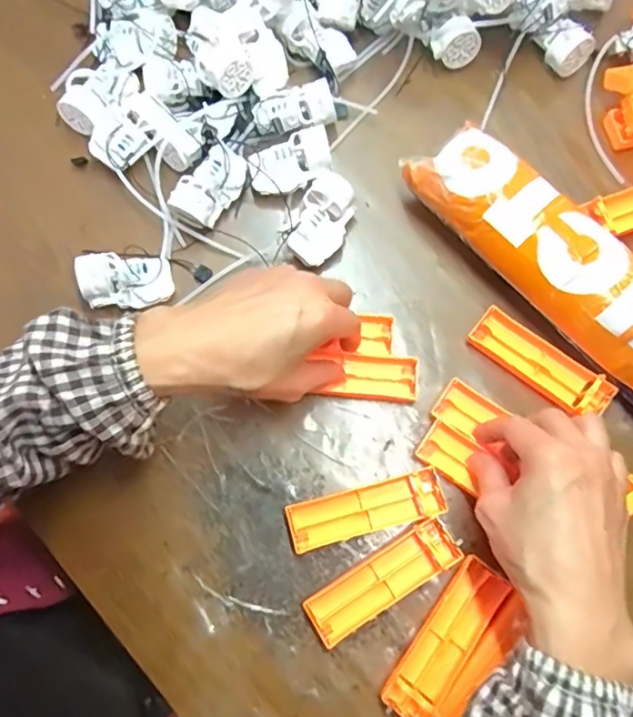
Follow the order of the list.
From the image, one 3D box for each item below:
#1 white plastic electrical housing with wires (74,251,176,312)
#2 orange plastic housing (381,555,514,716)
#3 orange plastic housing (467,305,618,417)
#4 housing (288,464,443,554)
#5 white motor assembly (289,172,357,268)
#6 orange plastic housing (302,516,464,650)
[{"bbox_3d":[-0.149,-0.060,0.430,0.065,0.036,0.039,-4,74,0],"label":"white plastic electrical housing with wires"},{"bbox_3d":[0.088,0.189,0.368,0.034,0.019,0.108,36,78,10],"label":"orange plastic housing"},{"bbox_3d":[0.170,0.002,0.413,0.108,0.015,0.038,35,78,14],"label":"orange plastic housing"},{"bbox_3d":[0.035,0.109,0.392,0.109,0.015,0.034,-14,75,-3],"label":"housing"},{"bbox_3d":[0.005,-0.109,0.440,0.037,0.033,0.068,23,76,7],"label":"white motor assembly"},{"bbox_3d":[0.046,0.154,0.379,0.109,0.016,0.034,-32,76,-8],"label":"orange plastic housing"}]

